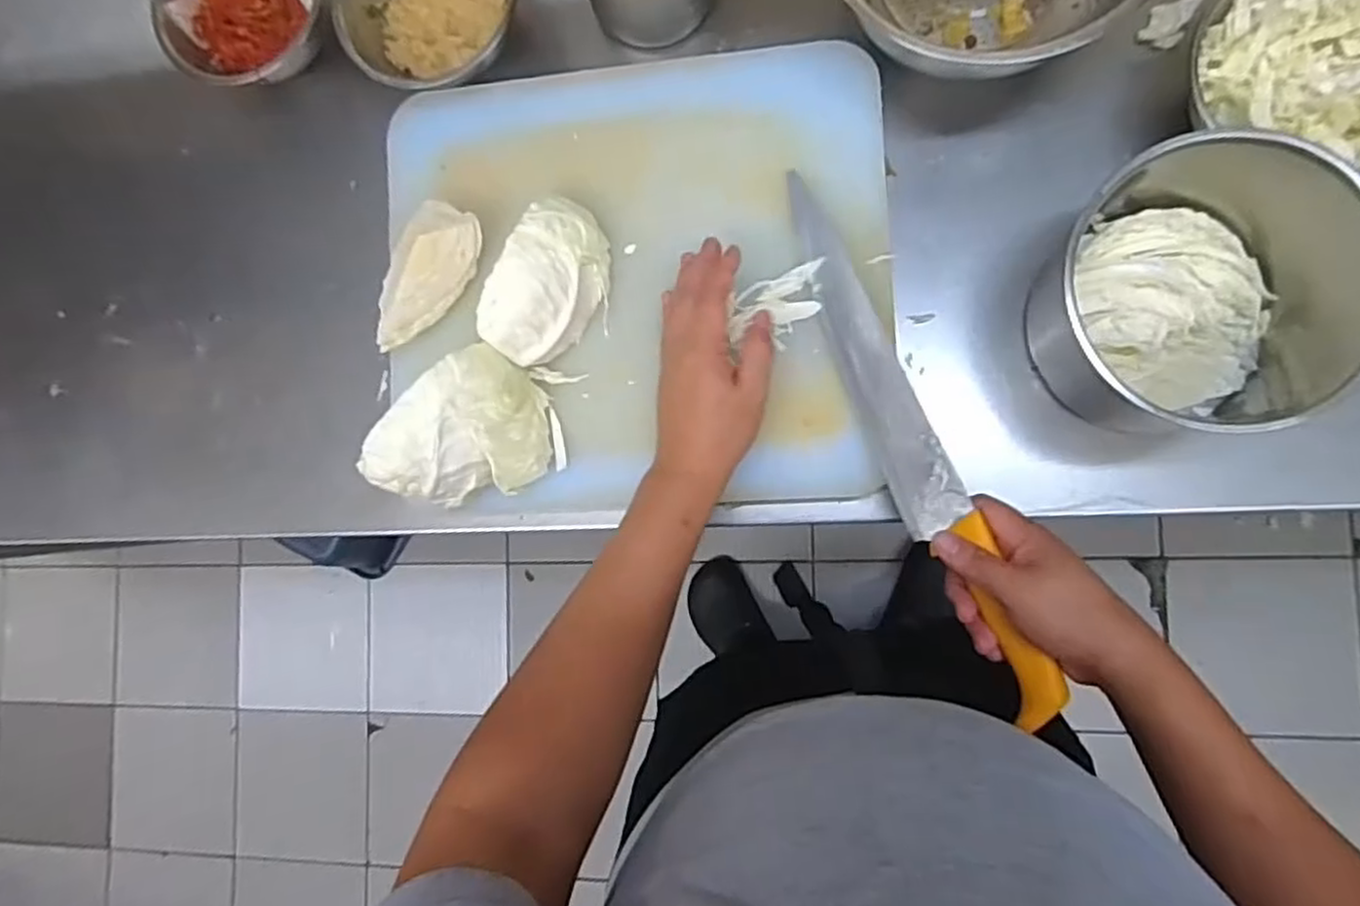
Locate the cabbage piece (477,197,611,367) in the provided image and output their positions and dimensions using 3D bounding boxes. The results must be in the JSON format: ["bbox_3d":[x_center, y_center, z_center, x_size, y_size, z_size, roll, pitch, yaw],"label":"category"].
[{"bbox_3d":[-0.092,-0.126,0.541,0.064,0.064,0.125,23,91,9],"label":"cabbage piece"}]

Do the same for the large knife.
[{"bbox_3d":[0.159,-0.015,0.517,0.046,0.041,0.403,-24,77,7],"label":"large knife"}]

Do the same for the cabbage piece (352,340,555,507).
[{"bbox_3d":[-0.154,-0.006,0.536,0.091,0.067,0.124,44,94,8],"label":"cabbage piece"}]

